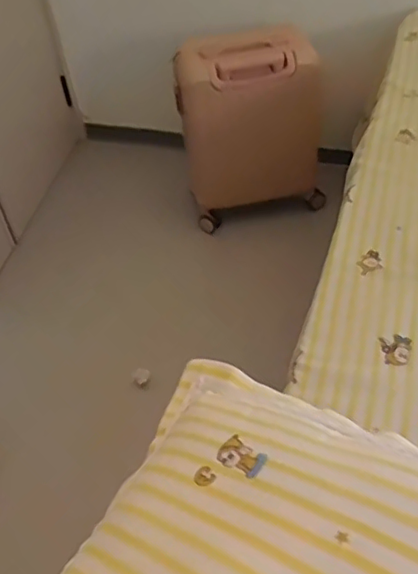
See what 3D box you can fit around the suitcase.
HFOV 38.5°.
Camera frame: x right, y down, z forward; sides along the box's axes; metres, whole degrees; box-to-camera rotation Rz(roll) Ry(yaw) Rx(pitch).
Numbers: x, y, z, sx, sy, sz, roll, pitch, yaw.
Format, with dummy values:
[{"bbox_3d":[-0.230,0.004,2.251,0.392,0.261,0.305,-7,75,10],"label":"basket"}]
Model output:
[{"bbox_3d":[0.121,-0.401,1.574,0.374,0.470,0.178,-7,45,1],"label":"suitcase"}]

